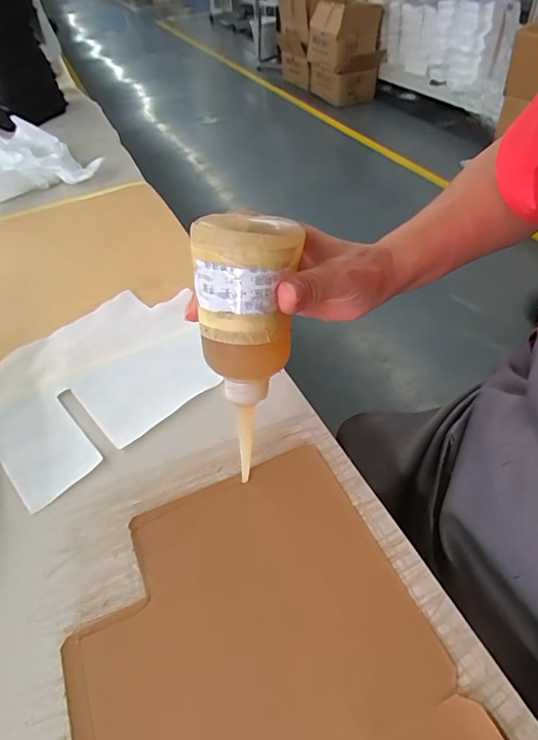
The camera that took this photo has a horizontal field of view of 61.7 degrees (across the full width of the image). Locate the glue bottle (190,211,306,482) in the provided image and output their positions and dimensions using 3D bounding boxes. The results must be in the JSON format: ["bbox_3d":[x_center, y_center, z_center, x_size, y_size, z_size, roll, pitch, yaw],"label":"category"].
[{"bbox_3d":[-0.012,-0.016,0.292,0.055,0.162,0.055,6,29,10],"label":"glue bottle"}]

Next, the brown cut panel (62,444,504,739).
[{"bbox_3d":[-0.005,0.168,0.245,0.193,0.007,0.237,-21,47,-13],"label":"brown cut panel"}]

